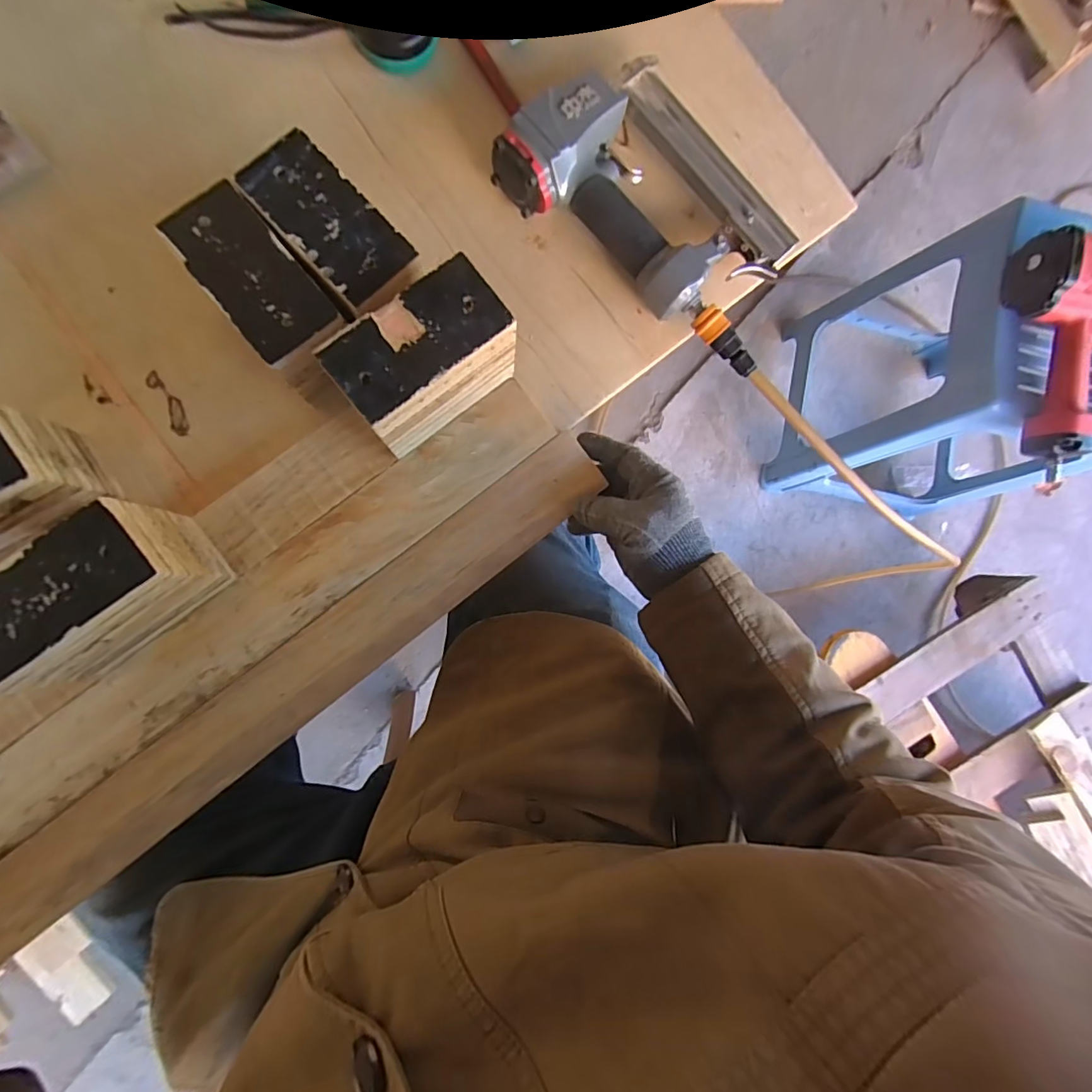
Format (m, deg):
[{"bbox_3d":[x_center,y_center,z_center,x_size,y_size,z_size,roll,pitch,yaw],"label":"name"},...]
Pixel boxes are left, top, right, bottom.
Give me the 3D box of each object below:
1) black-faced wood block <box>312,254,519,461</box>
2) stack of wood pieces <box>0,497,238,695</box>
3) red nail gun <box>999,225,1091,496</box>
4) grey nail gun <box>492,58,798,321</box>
[{"bbox_3d":[-0.086,-0.127,0.367,0.119,0.093,0.065,-39,91,-8],"label":"black-faced wood block"},{"bbox_3d":[-0.292,0.032,0.333,0.116,0.094,0.060,-38,91,-8],"label":"stack of wood pieces"},{"bbox_3d":[0.696,-0.206,0.619,0.185,0.082,0.360,-8,88,-6],"label":"red nail gun"},{"bbox_3d":[0.095,-0.300,0.428,0.229,0.061,0.158,37,82,-3],"label":"grey nail gun"}]

